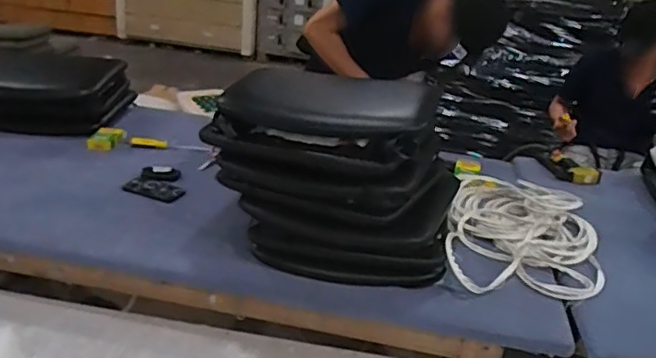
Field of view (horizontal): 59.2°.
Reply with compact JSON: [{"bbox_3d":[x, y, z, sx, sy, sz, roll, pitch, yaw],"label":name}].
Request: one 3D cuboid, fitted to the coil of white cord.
[{"bbox_3d":[0.504,0.136,1.516,0.361,0.088,0.608,11,25,10],"label":"coil of white cord"}]

